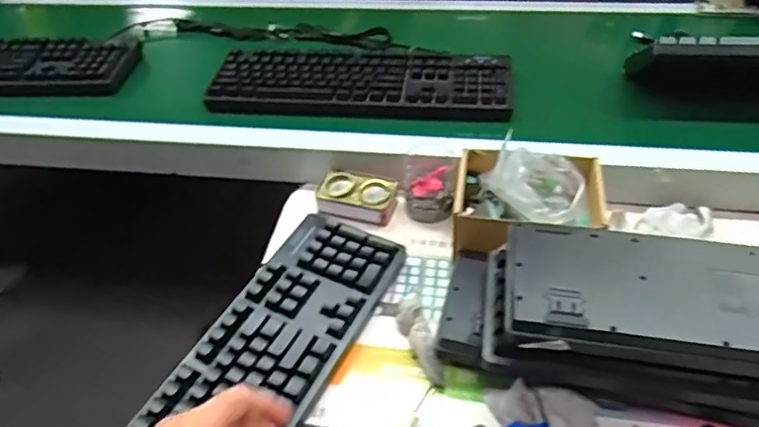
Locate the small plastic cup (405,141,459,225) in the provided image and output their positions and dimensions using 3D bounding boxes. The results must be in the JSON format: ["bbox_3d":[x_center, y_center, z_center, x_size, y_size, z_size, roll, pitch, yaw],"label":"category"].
[{"bbox_3d":[0.065,-0.034,0.717,0.059,0.089,0.056,-2,43,2],"label":"small plastic cup"}]

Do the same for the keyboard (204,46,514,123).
[{"bbox_3d":[-0.025,-0.200,0.863,0.429,0.039,0.140,3,43,8],"label":"keyboard"}]

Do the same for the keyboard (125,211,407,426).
[{"bbox_3d":[-0.125,0.162,0.553,0.147,0.029,0.433,15,46,19],"label":"keyboard"}]

